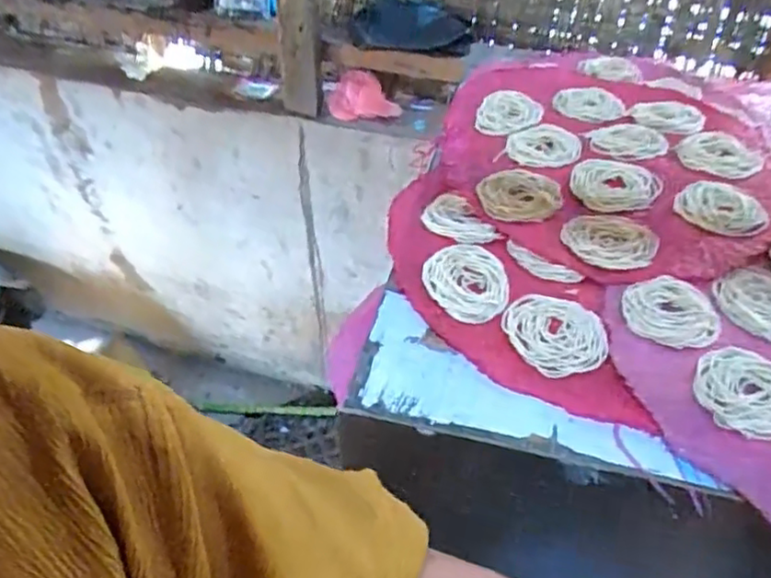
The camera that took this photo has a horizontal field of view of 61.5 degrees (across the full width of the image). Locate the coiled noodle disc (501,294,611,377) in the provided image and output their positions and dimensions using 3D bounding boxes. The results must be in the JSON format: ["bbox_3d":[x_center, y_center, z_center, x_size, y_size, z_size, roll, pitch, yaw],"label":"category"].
[{"bbox_3d":[0.126,0.031,0.483,0.065,0.006,0.072,-23,51,-20],"label":"coiled noodle disc"}]

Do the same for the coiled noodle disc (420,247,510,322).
[{"bbox_3d":[0.065,-0.007,0.518,0.067,0.004,0.078,5,47,4],"label":"coiled noodle disc"}]

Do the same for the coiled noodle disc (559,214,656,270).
[{"bbox_3d":[0.189,-0.043,0.550,0.075,0.009,0.062,13,48,11],"label":"coiled noodle disc"}]

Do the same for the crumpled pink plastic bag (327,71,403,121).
[{"bbox_3d":[-0.035,-0.337,1.118,0.127,0.055,0.093,4,44,3],"label":"crumpled pink plastic bag"}]

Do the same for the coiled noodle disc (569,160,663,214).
[{"bbox_3d":[0.213,-0.096,0.599,0.078,0.004,0.075,0,47,0],"label":"coiled noodle disc"}]

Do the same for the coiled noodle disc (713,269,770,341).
[{"bbox_3d":[0.293,0.011,0.499,0.065,0.011,0.063,0,47,0],"label":"coiled noodle disc"}]

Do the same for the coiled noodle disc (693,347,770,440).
[{"bbox_3d":[0.249,0.071,0.440,0.073,0.008,0.067,0,47,0],"label":"coiled noodle disc"}]

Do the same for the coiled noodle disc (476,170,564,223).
[{"bbox_3d":[0.122,-0.085,0.588,0.074,0.007,0.065,-12,48,-12],"label":"coiled noodle disc"}]

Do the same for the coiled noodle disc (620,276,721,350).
[{"bbox_3d":[0.215,0.016,0.487,0.067,0.012,0.065,0,47,0],"label":"coiled noodle disc"}]

